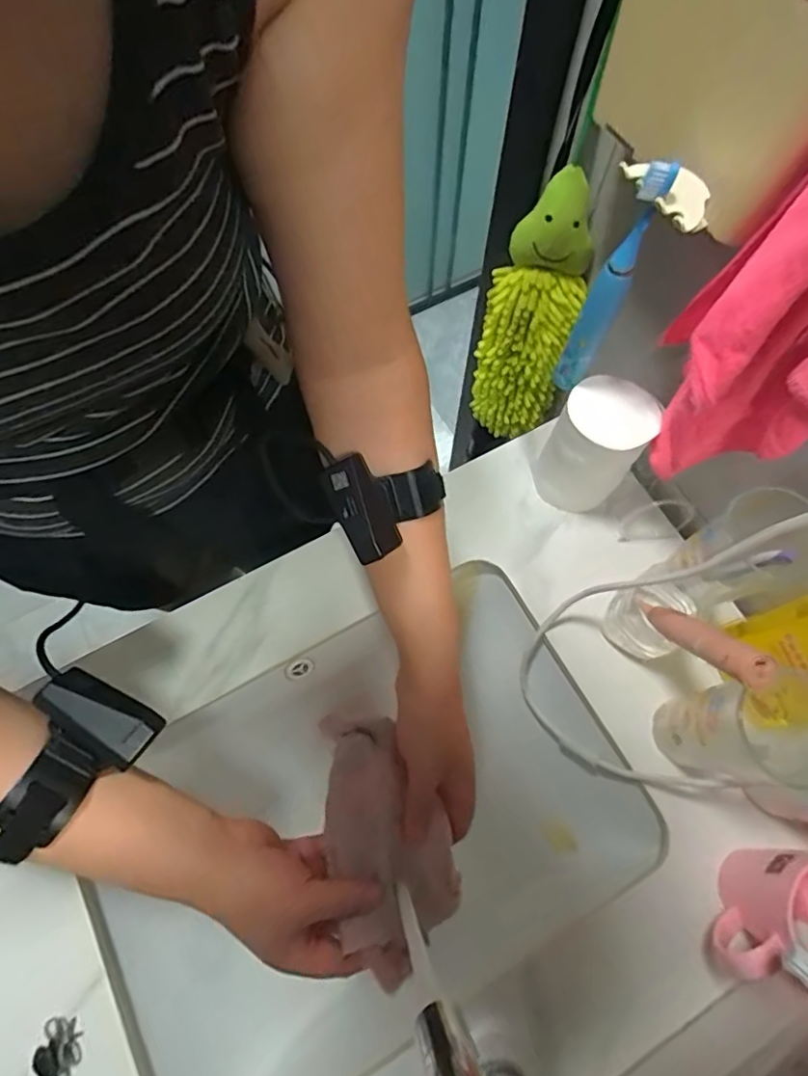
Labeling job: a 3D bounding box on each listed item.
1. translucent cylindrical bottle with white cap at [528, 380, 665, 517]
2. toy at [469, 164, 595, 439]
[{"bbox_3d":[0.169,-0.079,0.526,0.084,0.143,0.072,32,72,11],"label":"translucent cylindrical bottle with white cap"},{"bbox_3d":[0.135,-0.226,0.607,0.108,0.306,0.053,24,70,9],"label":"toy"}]

